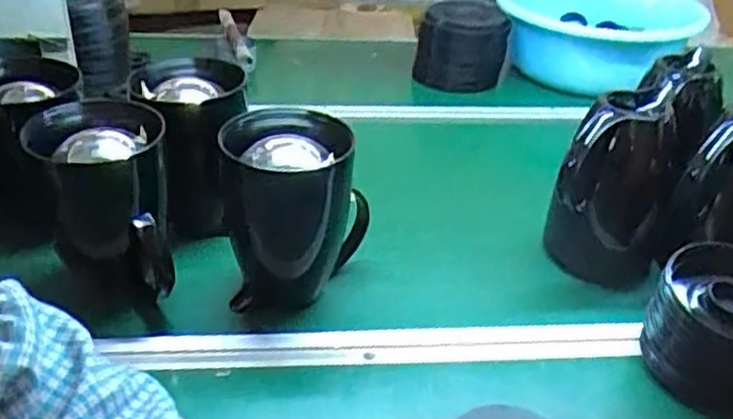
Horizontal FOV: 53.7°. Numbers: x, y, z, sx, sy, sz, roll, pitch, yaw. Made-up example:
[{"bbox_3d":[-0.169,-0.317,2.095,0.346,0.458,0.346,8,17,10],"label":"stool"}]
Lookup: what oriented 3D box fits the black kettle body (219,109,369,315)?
[{"bbox_3d":[-0.071,0.001,0.763,0.142,0.175,0.131,1,32,-4],"label":"black kettle body"}]

